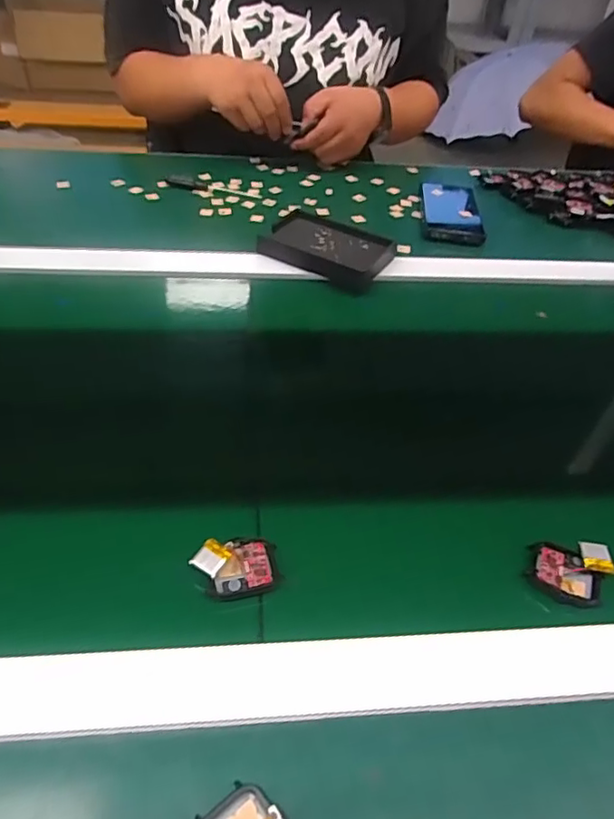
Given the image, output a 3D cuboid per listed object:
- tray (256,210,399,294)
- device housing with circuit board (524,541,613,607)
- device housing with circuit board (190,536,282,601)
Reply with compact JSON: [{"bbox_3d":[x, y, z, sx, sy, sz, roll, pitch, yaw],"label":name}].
[{"bbox_3d":[0.024,-0.189,0.646,0.139,0.020,0.104,24,49,16],"label":"tray"},{"bbox_3d":[0.177,0.106,0.374,0.049,0.013,0.043,20,48,13],"label":"device housing with circuit board"},{"bbox_3d":[-0.044,0.100,0.357,0.052,0.015,0.038,-12,49,-17],"label":"device housing with circuit board"}]

